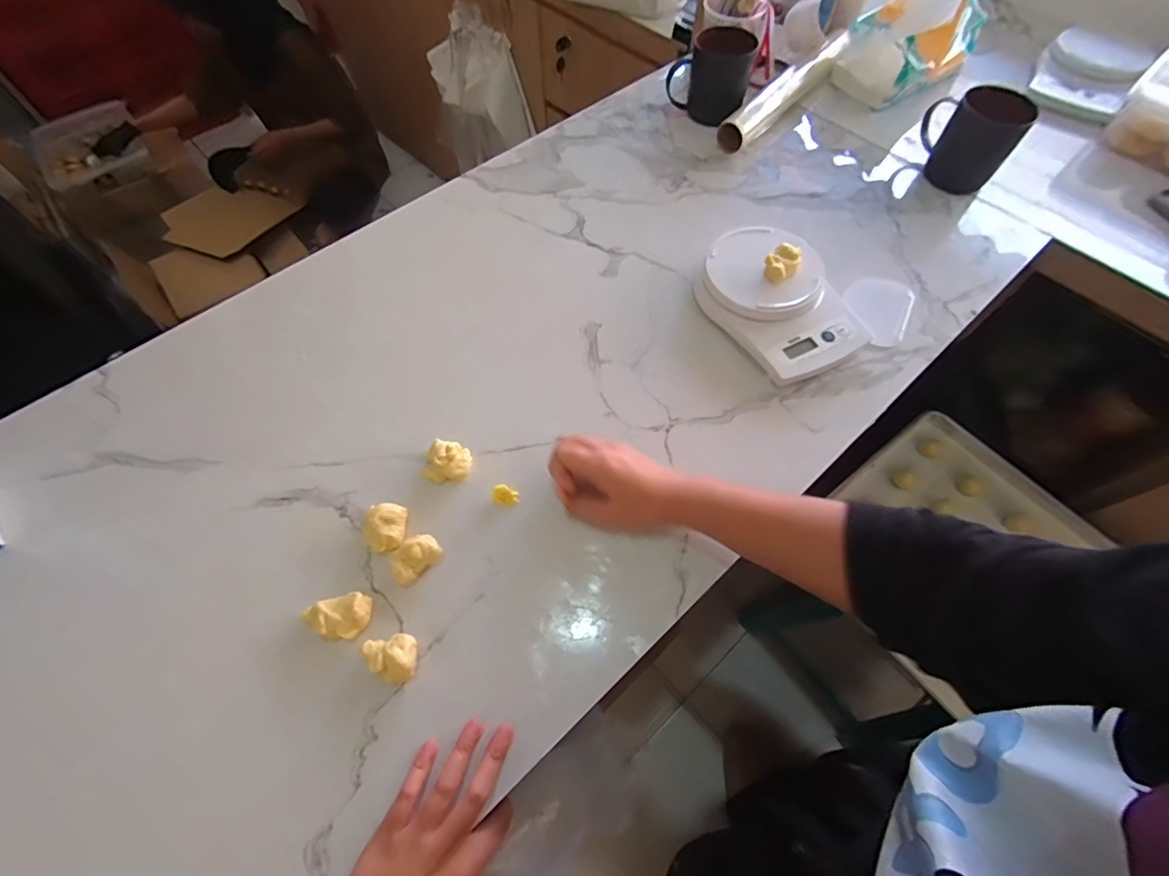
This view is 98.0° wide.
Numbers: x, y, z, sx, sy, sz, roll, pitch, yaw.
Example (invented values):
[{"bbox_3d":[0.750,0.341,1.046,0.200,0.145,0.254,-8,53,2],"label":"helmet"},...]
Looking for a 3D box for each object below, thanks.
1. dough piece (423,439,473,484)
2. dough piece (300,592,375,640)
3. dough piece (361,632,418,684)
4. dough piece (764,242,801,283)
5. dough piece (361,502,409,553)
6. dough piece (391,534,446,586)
[{"bbox_3d":[-0.131,0.025,0.493,0.040,0.028,0.038,0,64,0],"label":"dough piece"},{"bbox_3d":[-0.205,0.151,0.424,0.053,0.021,0.036,-14,65,-7],"label":"dough piece"},{"bbox_3d":[-0.154,0.177,0.406,0.041,0.031,0.036,-11,65,-6],"label":"dough piece"},{"bbox_3d":[0.216,-0.191,0.551,0.048,0.018,0.031,-40,68,-18],"label":"dough piece"},{"bbox_3d":[-0.182,0.081,0.460,0.038,0.024,0.042,0,64,-1],"label":"dough piece"},{"bbox_3d":[-0.148,0.105,0.443,0.044,0.026,0.026,-40,71,-18],"label":"dough piece"}]

